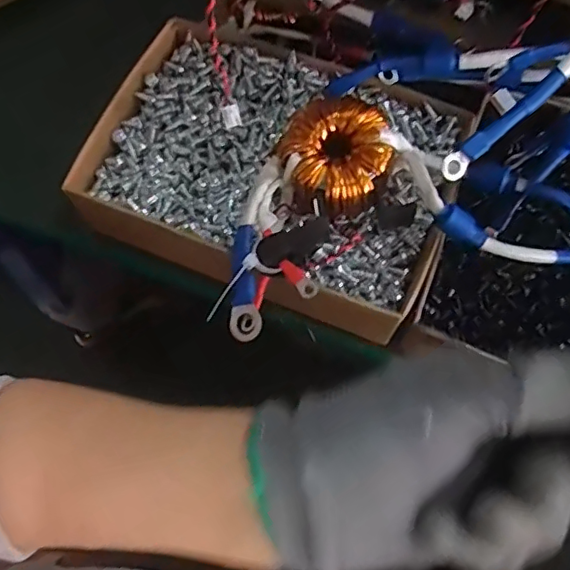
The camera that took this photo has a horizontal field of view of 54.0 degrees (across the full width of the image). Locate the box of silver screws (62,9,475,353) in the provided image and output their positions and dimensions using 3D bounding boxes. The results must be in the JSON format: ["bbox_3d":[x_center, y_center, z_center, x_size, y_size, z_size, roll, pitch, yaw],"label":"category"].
[{"bbox_3d":[-0.009,-0.064,0.337,0.211,0.047,0.165,24,72,9],"label":"box of silver screws"}]

